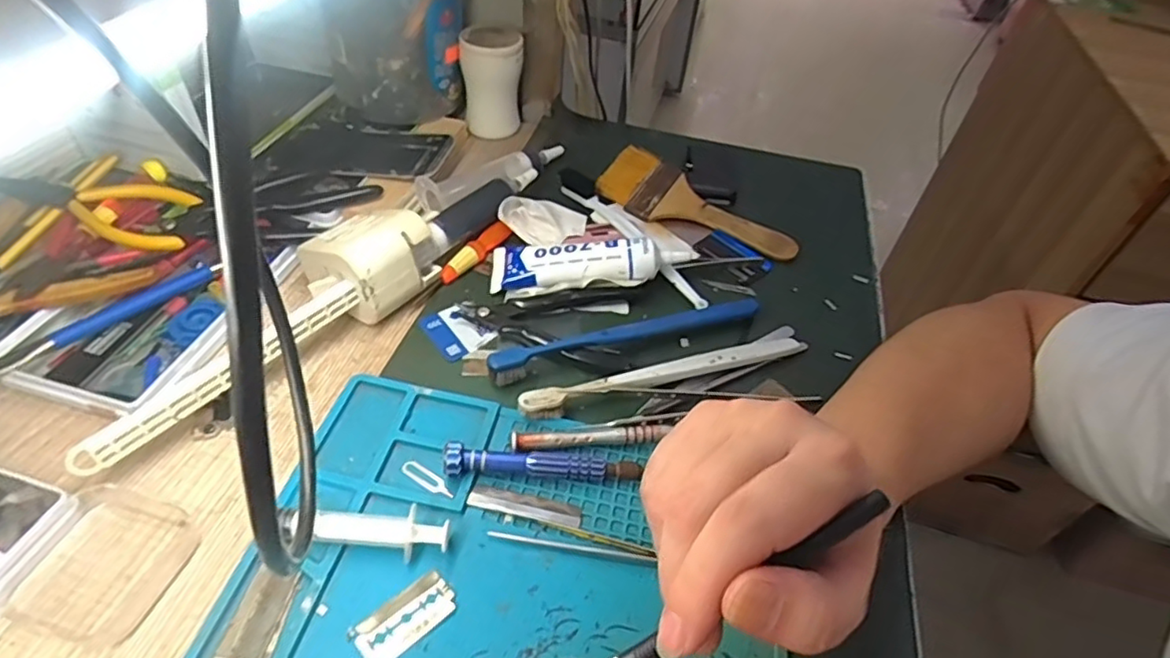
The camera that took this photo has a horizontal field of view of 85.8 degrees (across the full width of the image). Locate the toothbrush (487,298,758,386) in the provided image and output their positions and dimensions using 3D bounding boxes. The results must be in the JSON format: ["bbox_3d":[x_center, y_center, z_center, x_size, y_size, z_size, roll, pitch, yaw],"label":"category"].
[{"bbox_3d":[0.031,0.003,0.400,0.186,0.016,0.015,-14,49,-19],"label":"toothbrush"}]

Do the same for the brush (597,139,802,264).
[{"bbox_3d":[0.090,-0.098,0.504,0.164,0.021,0.063,27,49,19],"label":"brush"}]

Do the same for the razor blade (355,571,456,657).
[{"bbox_3d":[-0.079,0.127,0.277,0.042,0.004,0.022,-32,57,-31],"label":"razor blade"}]

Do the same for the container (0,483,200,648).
[{"bbox_3d":[-0.220,0.104,0.286,0.064,0.013,0.063,15,46,9],"label":"container"}]

